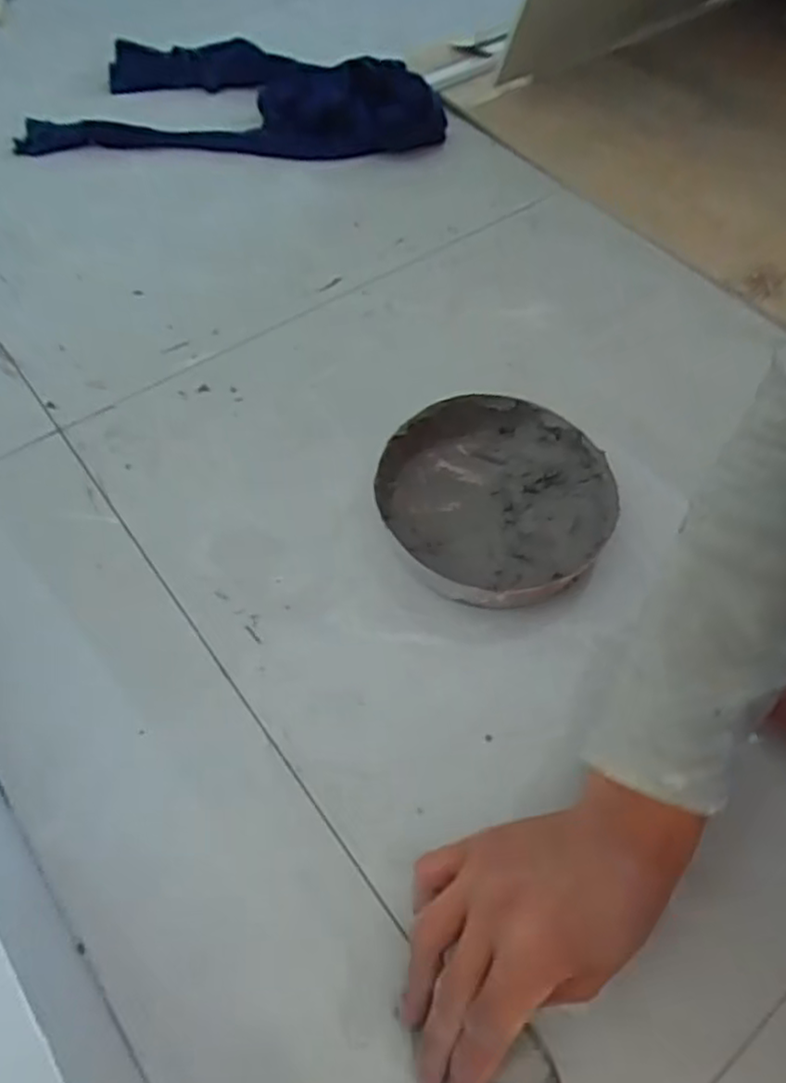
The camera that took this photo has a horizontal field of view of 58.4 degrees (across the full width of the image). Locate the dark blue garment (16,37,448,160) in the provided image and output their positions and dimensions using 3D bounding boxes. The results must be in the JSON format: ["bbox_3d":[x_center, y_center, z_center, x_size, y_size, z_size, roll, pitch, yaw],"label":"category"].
[{"bbox_3d":[-0.186,-0.555,0.855,0.497,0.062,0.263,3,56,0],"label":"dark blue garment"}]

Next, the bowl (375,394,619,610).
[{"bbox_3d":[0.076,-0.028,0.516,0.159,0.047,0.164,1,56,-1],"label":"bowl"}]

